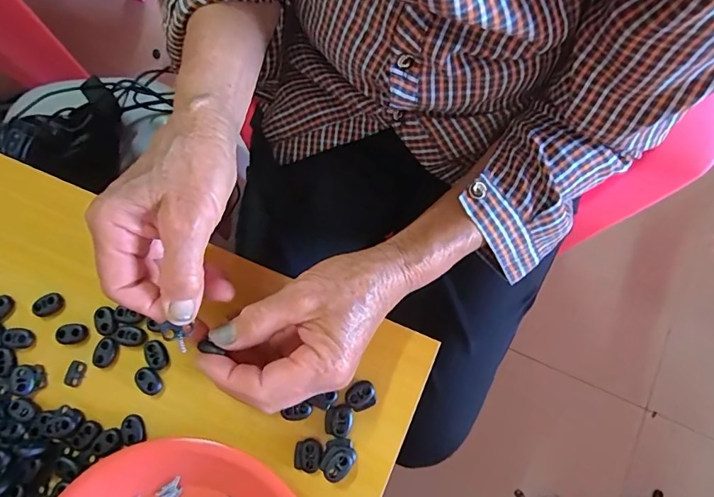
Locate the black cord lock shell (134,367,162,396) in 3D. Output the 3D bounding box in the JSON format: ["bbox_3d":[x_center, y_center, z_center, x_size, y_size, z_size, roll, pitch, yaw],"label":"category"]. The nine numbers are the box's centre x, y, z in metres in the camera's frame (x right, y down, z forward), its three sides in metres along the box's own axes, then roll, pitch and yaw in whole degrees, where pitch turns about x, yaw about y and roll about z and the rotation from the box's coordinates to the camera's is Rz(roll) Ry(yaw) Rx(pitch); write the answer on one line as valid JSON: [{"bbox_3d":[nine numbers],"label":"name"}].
[{"bbox_3d":[-0.152,0.097,0.320,0.021,0.004,0.016,42,81,10],"label":"black cord lock shell"}]

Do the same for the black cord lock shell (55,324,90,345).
[{"bbox_3d":[-0.214,0.064,0.328,0.021,0.006,0.015,-12,77,-2],"label":"black cord lock shell"}]

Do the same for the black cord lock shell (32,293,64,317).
[{"bbox_3d":[-0.236,0.043,0.334,0.021,0.007,0.014,-26,78,-5],"label":"black cord lock shell"}]

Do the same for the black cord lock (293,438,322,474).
[{"bbox_3d":[-0.035,0.145,0.305,0.019,0.006,0.021,4,77,2],"label":"black cord lock"}]

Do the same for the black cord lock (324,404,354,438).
[{"bbox_3d":[-0.013,0.122,0.310,0.019,0.005,0.021,9,77,3],"label":"black cord lock"}]

